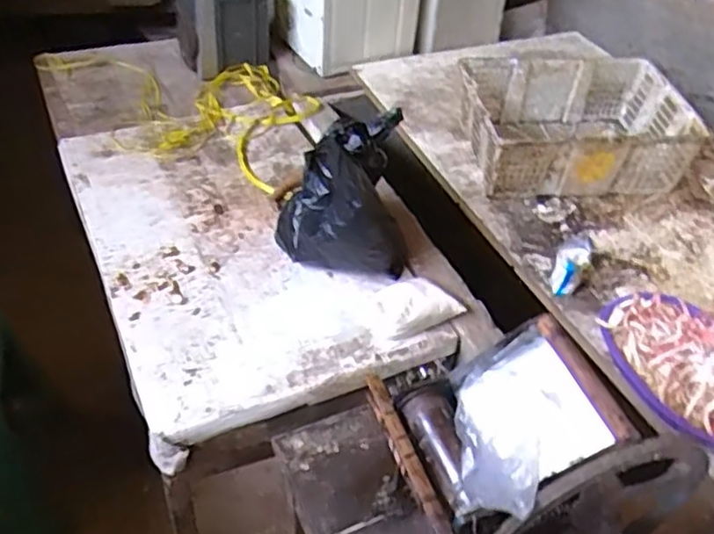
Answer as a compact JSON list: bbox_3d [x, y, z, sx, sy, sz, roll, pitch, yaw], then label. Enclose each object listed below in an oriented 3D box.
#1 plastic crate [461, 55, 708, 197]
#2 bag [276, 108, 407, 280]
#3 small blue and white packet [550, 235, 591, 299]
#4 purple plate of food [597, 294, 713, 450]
[{"bbox_3d":[0.488,-0.323,1.564,0.490,0.165,0.366,0,44,-6],"label":"plastic crate"},{"bbox_3d":[-0.021,-0.134,1.251,0.231,0.284,0.188,-5,44,-11],"label":"bag"},{"bbox_3d":[0.404,-0.009,1.280,0.060,0.053,0.137,20,57,22],"label":"small blue and white packet"},{"bbox_3d":[0.545,0.150,1.074,0.216,0.068,0.291,-9,45,-15],"label":"purple plate of food"}]

